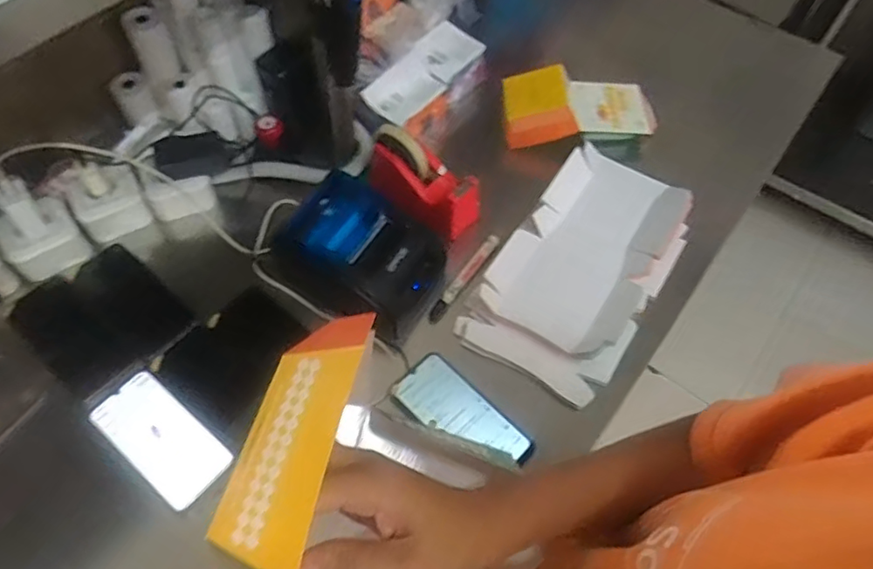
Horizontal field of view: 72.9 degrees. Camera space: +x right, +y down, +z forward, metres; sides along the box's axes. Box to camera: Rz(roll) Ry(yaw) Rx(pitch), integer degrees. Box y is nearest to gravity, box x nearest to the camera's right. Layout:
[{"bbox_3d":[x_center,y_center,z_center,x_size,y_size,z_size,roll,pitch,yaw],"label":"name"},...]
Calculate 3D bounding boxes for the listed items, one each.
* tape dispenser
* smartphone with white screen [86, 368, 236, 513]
[{"bbox_3d":[-0.017,-0.137,0.779,0.158,0.085,0.082,26,60,13],"label":"tape dispenser"},{"bbox_3d":[-0.298,0.164,0.640,0.161,0.008,0.079,35,62,18],"label":"smartphone with white screen"}]

